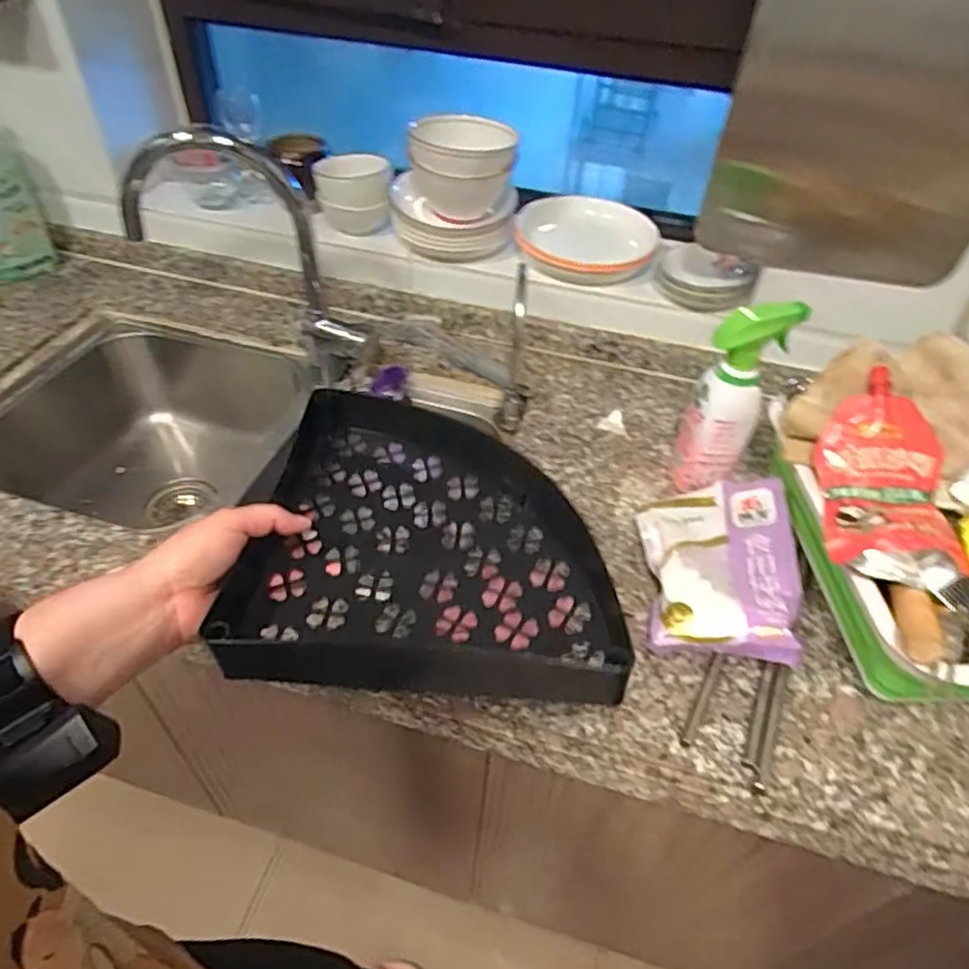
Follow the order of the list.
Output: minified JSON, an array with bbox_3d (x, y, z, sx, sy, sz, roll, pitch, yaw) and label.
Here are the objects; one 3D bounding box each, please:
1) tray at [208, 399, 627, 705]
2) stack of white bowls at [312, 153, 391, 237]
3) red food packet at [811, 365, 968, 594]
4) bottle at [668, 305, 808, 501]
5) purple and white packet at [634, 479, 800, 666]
[{"bbox_3d":[-0.044,0.030,0.492,0.261,0.054,0.271,2,46,-2],"label":"tray"},{"bbox_3d":[-0.193,-0.421,0.975,0.112,0.108,0.092,-1,46,-5],"label":"stack of white bowls"},{"bbox_3d":[0.360,-0.003,0.590,0.106,0.070,0.198,9,59,5],"label":"red food packet"},{"bbox_3d":[0.264,-0.083,0.718,0.074,0.231,0.093,22,48,16],"label":"bottle"},{"bbox_3d":[0.237,0.081,0.667,0.143,0.063,0.204,7,46,3],"label":"purple and white packet"}]

